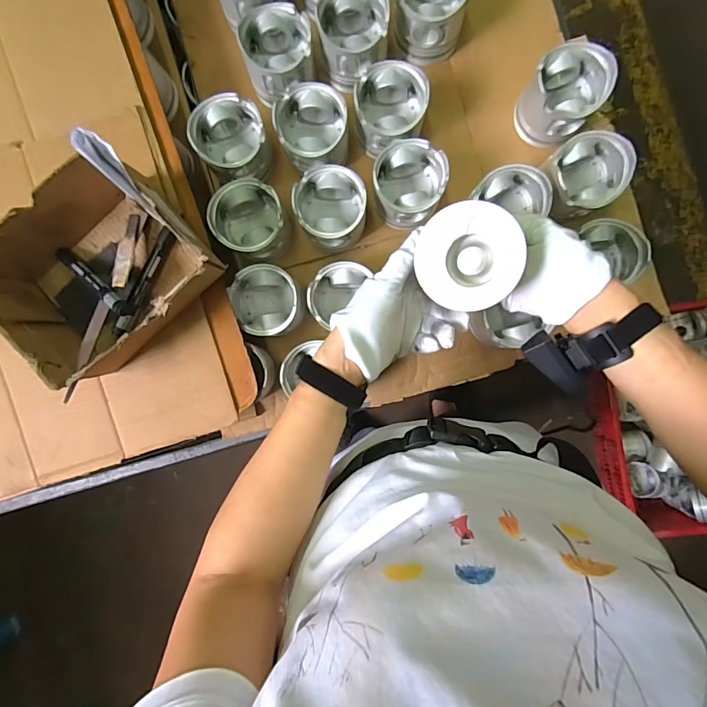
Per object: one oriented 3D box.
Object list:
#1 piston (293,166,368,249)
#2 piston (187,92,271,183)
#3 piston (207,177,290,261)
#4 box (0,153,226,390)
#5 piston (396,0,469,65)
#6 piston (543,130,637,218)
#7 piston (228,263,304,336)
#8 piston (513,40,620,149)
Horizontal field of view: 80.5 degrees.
[{"bbox_3d":[-0.026,-0.192,0.570,0.090,0.090,0.092,0,91,7],"label":"piston"},{"bbox_3d":[-0.159,-0.282,0.556,0.094,0.063,0.094,0,90,2],"label":"piston"},{"bbox_3d":[-0.136,-0.178,0.562,0.094,0.076,0.093,0,90,2],"label":"piston"},{"bbox_3d":[-0.282,-0.087,0.468,0.210,0.083,0.176,-38,89,2],"label":"box"},{"bbox_3d":[0.104,-0.461,0.566,0.093,0.081,0.095,15,90,2],"label":"piston"},{"bbox_3d":[0.294,-0.226,0.539,0.097,0.069,0.090,0,90,2],"label":"piston"},{"bbox_3d":[-0.114,-0.070,0.567,0.097,0.066,0.090,27,91,2],"label":"piston"},{"bbox_3d":[0.273,-0.337,0.549,0.098,0.078,0.092,-43,89,1],"label":"piston"}]

